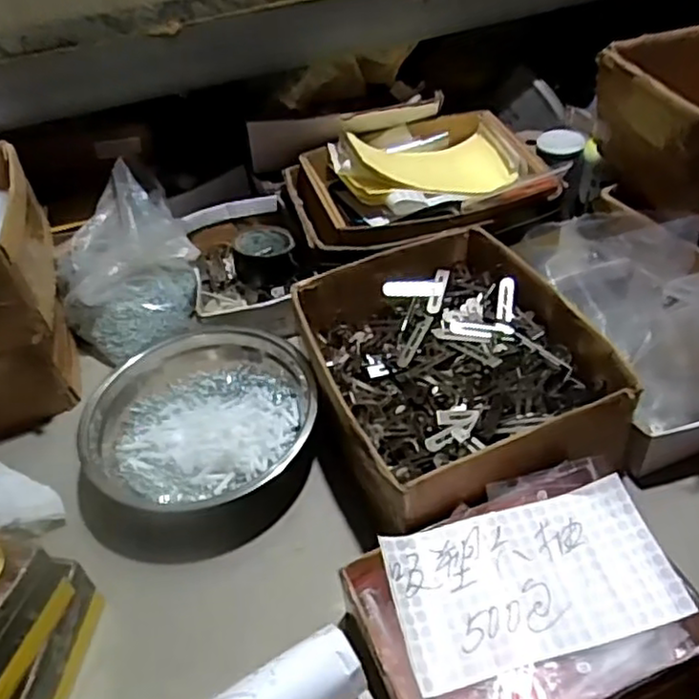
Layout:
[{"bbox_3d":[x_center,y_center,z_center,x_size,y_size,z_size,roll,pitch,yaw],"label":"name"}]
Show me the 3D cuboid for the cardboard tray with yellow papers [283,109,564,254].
[{"bbox_3d":[0.091,-0.230,0.933,0.332,0.080,0.249,-13,44,-6],"label":"cardboard tray with yellow papers"}]

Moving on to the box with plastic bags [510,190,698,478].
[{"bbox_3d":[0.308,-0.072,0.777,0.182,0.165,0.366,-19,45,-11],"label":"box with plastic bags"}]

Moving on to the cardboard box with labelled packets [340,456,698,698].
[{"bbox_3d":[0.140,0.221,0.557,0.245,0.084,0.183,-20,45,-12],"label":"cardboard box with labelled packets"}]

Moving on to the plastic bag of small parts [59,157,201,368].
[{"bbox_3d":[-0.297,-0.112,0.903,0.181,0.155,0.212,-20,45,-13],"label":"plastic bag of small parts"}]

